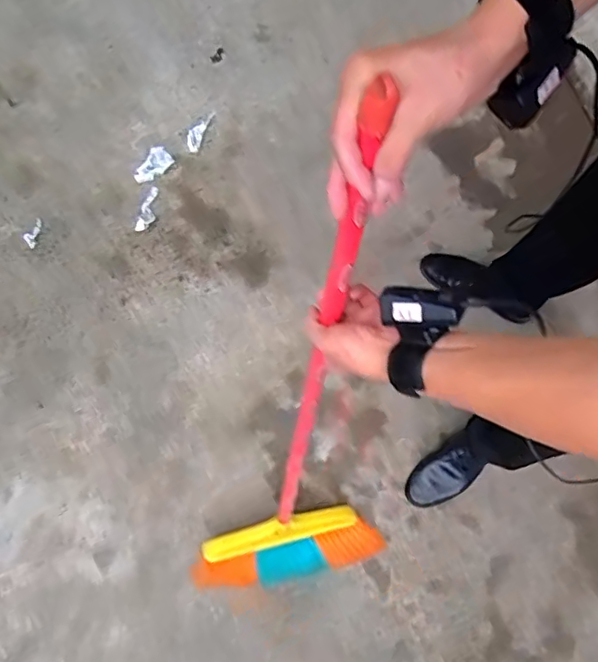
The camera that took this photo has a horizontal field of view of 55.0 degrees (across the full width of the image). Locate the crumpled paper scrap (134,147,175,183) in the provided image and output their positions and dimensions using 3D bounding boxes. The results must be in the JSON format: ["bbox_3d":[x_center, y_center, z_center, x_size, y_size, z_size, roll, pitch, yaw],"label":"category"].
[{"bbox_3d":[-0.375,-0.429,1.488,0.069,0.004,0.111,27,73,6],"label":"crumpled paper scrap"}]

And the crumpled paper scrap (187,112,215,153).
[{"bbox_3d":[-0.269,-0.535,1.532,0.042,0.011,0.142,15,73,2],"label":"crumpled paper scrap"}]

